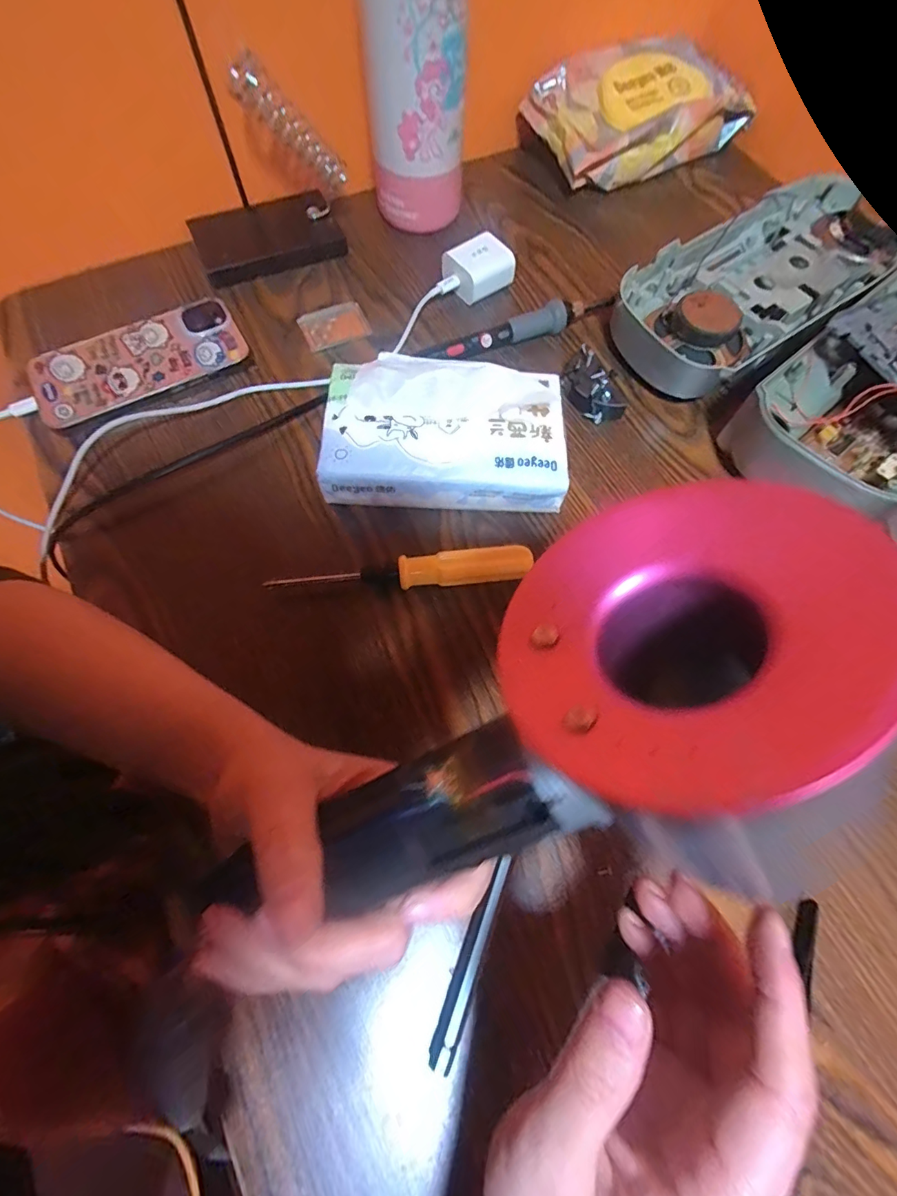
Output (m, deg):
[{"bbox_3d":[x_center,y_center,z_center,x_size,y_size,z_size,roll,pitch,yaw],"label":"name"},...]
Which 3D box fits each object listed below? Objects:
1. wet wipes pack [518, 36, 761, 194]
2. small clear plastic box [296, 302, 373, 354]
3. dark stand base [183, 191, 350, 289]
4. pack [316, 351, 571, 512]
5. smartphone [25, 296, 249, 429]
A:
[{"bbox_3d":[0.175,-0.442,0.426,0.194,0.062,0.094,-29,72,-12],"label":"wet wipes pack"},{"bbox_3d":[-0.089,-0.213,0.366,0.050,0.009,0.034,-23,71,-10],"label":"small clear plastic box"},{"bbox_3d":[-0.149,-0.302,0.389,0.115,0.024,0.073,-22,73,-6],"label":"dark stand base"},{"bbox_3d":[-0.002,-0.109,0.299,0.150,0.039,0.110,6,72,3],"label":"pack"},{"bbox_3d":[-0.224,-0.173,0.335,0.142,0.007,0.068,-28,83,-10],"label":"smartphone"}]

